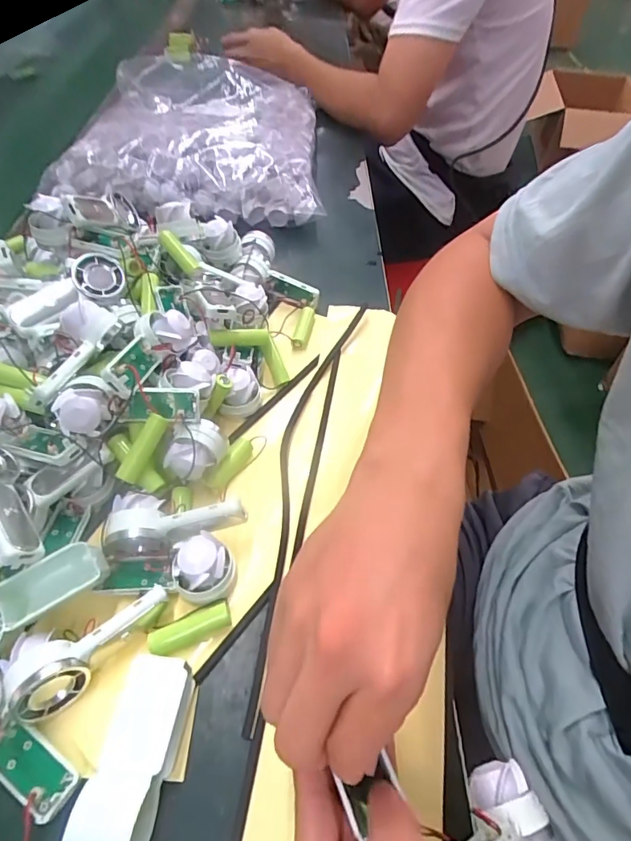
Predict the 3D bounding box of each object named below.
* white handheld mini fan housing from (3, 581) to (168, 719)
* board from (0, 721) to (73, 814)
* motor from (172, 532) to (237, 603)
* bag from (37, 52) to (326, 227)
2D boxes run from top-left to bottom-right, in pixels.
[{"bbox_3d":[-0.129,0.131,0.279,0.093,0.028,0.031,-31,59,-24],"label":"white handheld mini fan housing"},{"bbox_3d":[-0.151,0.184,0.255,0.048,0.008,0.021,27,55,18],"label":"board"},{"bbox_3d":[-0.071,0.094,0.308,0.037,0.027,0.035,-1,51,-2],"label":"motor"},{"bbox_3d":[-0.149,-0.390,0.641,0.308,0.092,0.315,2,51,0],"label":"bag"}]

